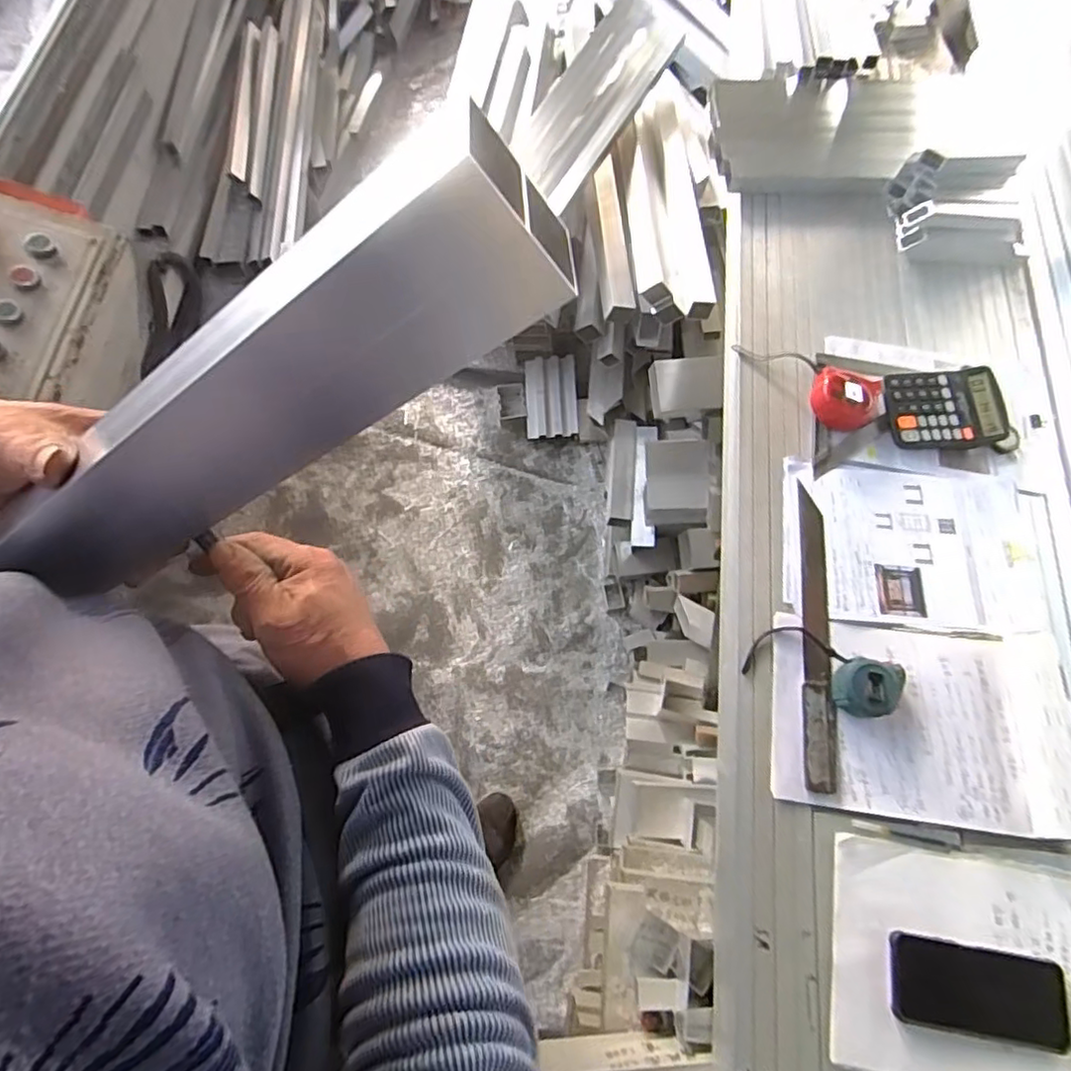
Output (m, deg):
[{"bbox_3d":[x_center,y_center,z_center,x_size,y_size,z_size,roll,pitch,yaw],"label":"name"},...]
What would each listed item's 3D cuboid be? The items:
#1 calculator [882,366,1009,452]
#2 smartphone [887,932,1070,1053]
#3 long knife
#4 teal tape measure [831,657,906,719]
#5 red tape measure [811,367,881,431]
[{"bbox_3d":[0.557,-0.172,0.848,0.153,0.033,0.114,-3,68,-1],"label":"calculator"},{"bbox_3d":[0.435,0.448,0.609,0.166,0.015,0.077,8,69,4],"label":"smartphone"},{"bbox_3d":[0.337,0.114,0.749,0.037,0.012,0.361,6,68,3],"label":"long knife"},{"bbox_3d":[0.376,0.174,0.707,0.072,0.034,0.063,11,69,5],"label":"teal tape measure"},{"bbox_3d":[0.420,-0.184,0.838,0.096,0.039,0.088,0,68,0],"label":"red tape measure"}]

